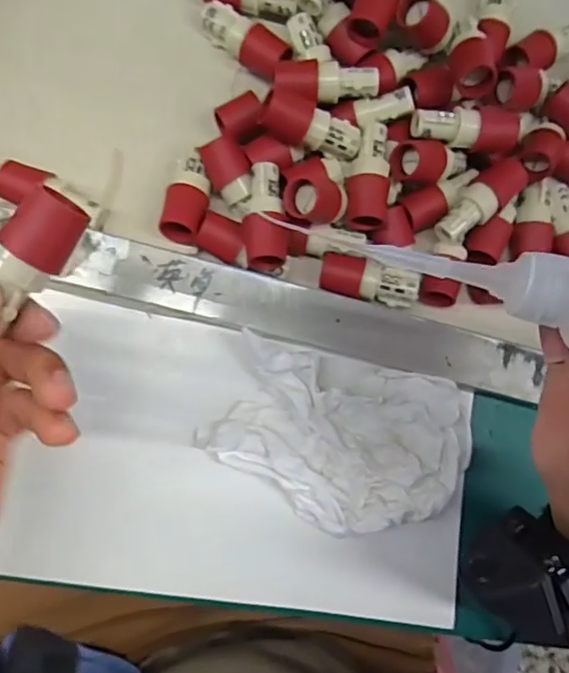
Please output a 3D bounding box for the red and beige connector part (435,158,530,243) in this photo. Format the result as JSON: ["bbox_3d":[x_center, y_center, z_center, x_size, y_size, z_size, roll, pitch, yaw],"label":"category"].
[{"bbox_3d":[0.106,-0.073,0.305,0.057,0.020,0.021,-41,91,-9],"label":"red and beige connector part"}]

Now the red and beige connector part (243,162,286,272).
[{"bbox_3d":[-0.011,-0.060,0.286,0.020,0.021,0.055,0,85,-7],"label":"red and beige connector part"}]

